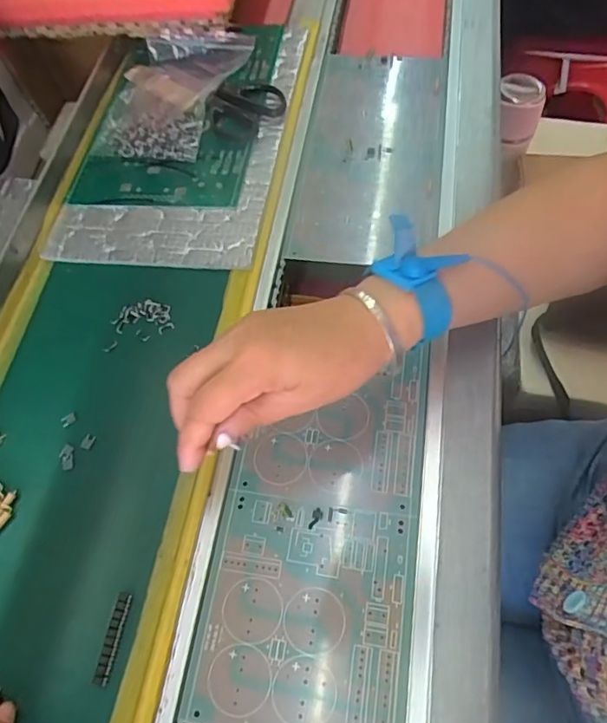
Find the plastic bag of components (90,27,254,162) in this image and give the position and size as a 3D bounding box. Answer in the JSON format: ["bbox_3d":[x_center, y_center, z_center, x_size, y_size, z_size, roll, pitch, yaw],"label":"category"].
[{"bbox_3d":[-0.129,-0.257,0.503,0.116,0.023,0.151,13,64,9],"label":"plastic bag of components"}]

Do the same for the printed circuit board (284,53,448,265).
[{"bbox_3d":[0.064,-0.195,0.491,0.123,0.011,0.254,5,65,10],"label":"printed circuit board"}]

